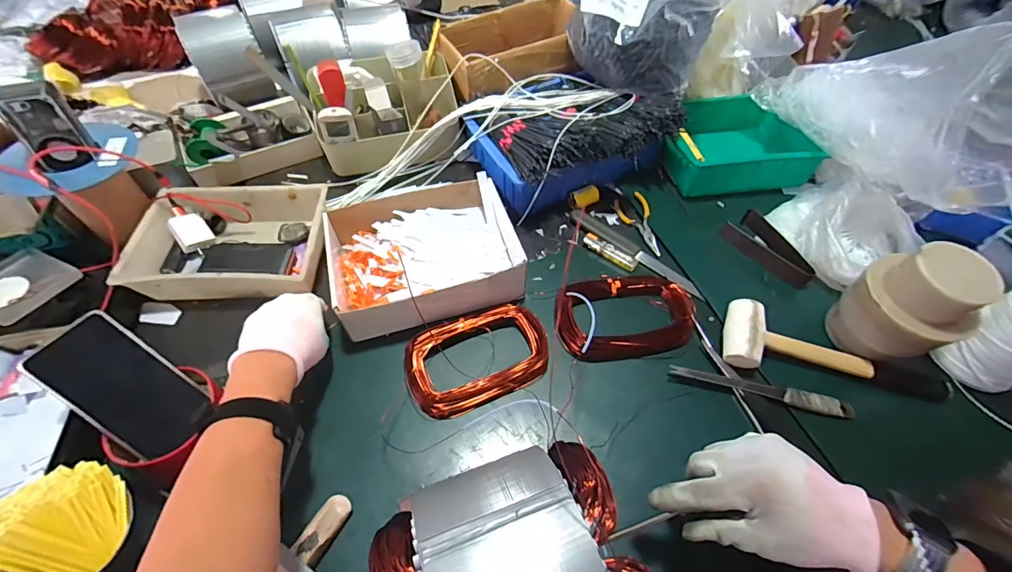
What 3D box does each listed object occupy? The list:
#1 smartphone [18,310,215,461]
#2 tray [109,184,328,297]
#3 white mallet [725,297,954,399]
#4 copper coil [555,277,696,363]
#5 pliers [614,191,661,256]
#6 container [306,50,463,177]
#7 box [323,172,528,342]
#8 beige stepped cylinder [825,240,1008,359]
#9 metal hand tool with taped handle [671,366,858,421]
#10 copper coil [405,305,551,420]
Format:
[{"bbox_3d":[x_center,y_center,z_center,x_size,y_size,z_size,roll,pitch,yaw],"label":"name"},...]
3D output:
[{"bbox_3d":[-0.382,0.102,0.436,0.153,0.010,0.078,45,64,-14],"label":"smartphone"},{"bbox_3d":[-0.376,-0.063,0.611,0.248,0.061,0.168,-1,56,-2],"label":"tray"},{"bbox_3d":[0.409,0.079,0.527,0.264,0.042,0.081,10,56,5],"label":"white mallet"},{"bbox_3d":[0.158,0.036,0.575,0.185,0.025,0.119,-11,57,-8],"label":"copper coil"},{"bbox_3d":[0.212,-0.098,0.674,0.047,0.006,0.123,-11,57,-9],"label":"pliers"},{"bbox_3d":[-0.197,-0.298,0.723,0.225,0.119,0.188,-14,58,-10],"label":"container"},{"bbox_3d":[-0.107,-0.043,0.595,0.246,0.069,0.205,-13,57,-10],"label":"box"},{"bbox_3d":[0.455,0.025,0.495,0.083,0.148,0.103,-29,61,-19],"label":"beige stepped cylinder"},{"bbox_3d":[0.304,0.124,0.515,0.208,0.015,0.022,12,57,7],"label":"metal hand tool with taped handle"},{"bbox_3d":[-0.034,0.087,0.536,0.175,0.024,0.106,-20,59,-14],"label":"copper coil"}]

